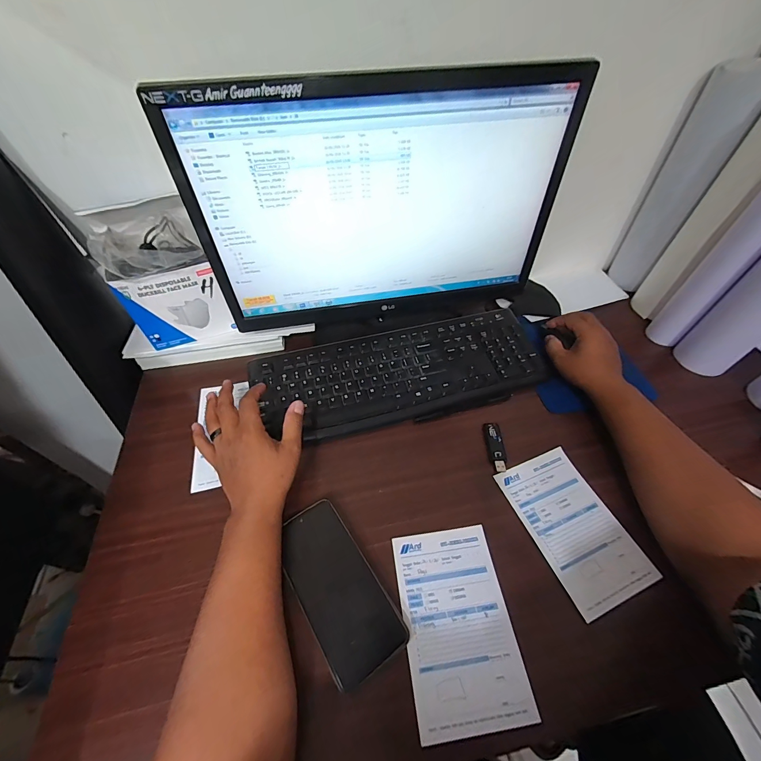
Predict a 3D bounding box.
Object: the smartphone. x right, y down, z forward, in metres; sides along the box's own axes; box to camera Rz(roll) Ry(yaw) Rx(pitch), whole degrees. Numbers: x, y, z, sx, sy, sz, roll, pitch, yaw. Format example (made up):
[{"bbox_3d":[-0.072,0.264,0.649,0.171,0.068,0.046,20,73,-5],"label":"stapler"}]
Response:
[{"bbox_3d":[-0.047,0.211,0.353,0.076,0.010,0.161,-28,58,-21],"label":"smartphone"}]

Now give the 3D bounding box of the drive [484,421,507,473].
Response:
[{"bbox_3d":[0.153,0.087,0.449,0.020,0.010,0.071,-1,52,-1],"label":"drive"}]

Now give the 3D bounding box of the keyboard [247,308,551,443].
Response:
[{"bbox_3d":[0.034,-0.013,0.513,0.422,0.023,0.156,-10,54,-8],"label":"keyboard"}]

